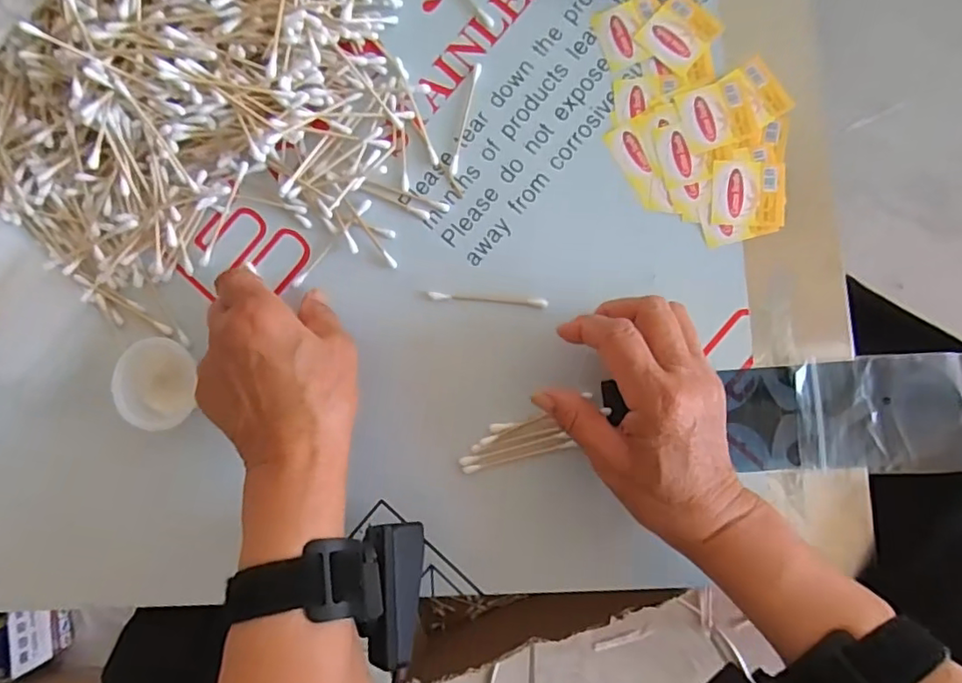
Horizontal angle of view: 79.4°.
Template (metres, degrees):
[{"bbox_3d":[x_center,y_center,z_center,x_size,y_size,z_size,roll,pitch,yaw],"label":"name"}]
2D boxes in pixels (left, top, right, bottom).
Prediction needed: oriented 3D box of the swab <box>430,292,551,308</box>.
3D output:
[{"bbox_3d":[0.005,-0.026,0.361,0.074,0.005,0.006,5,86,6],"label":"swab"}]

